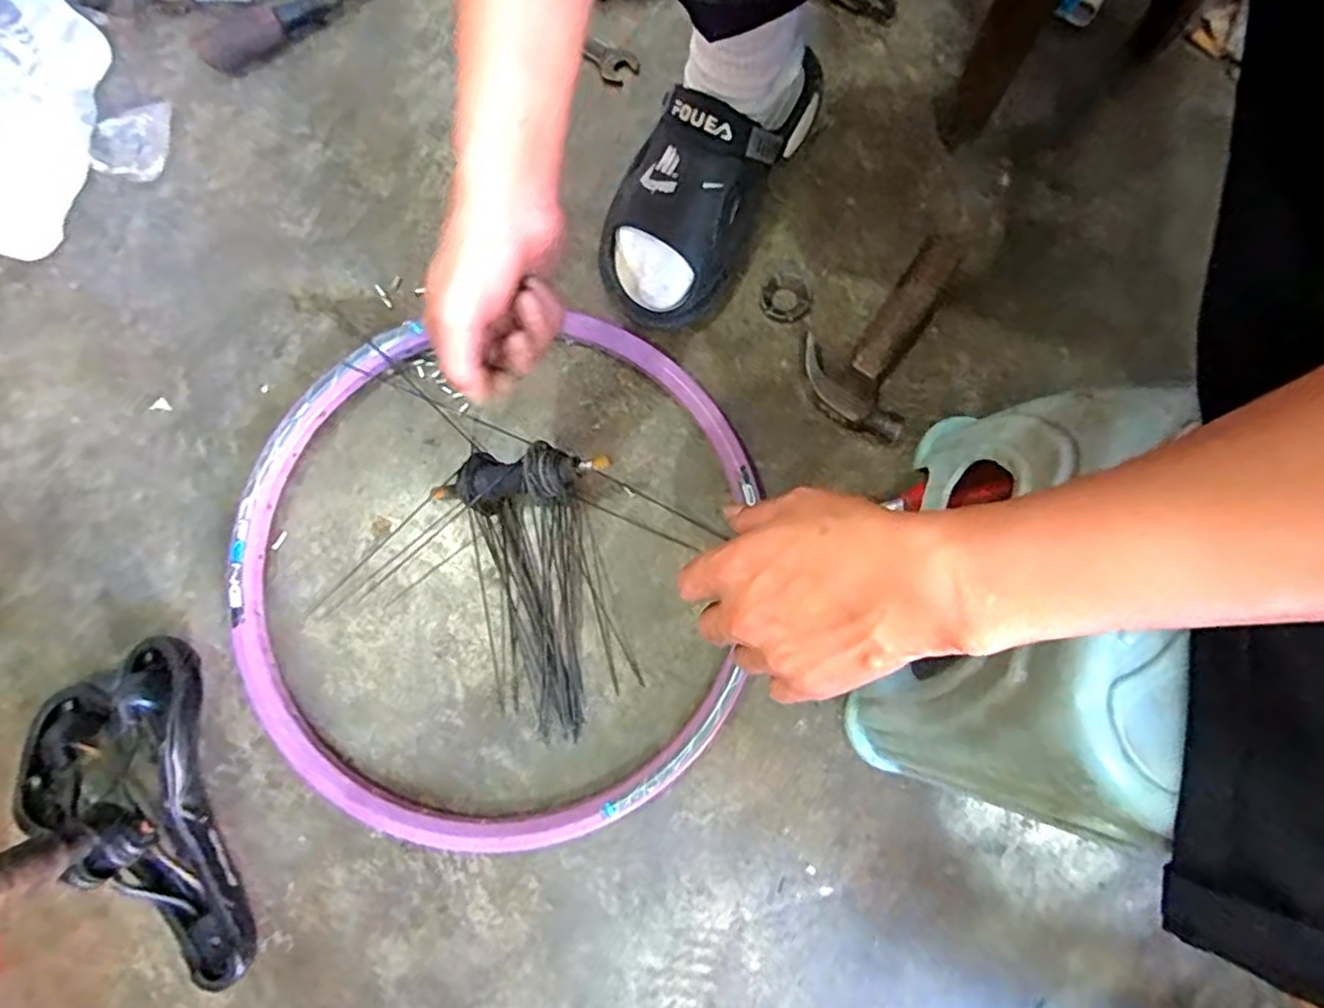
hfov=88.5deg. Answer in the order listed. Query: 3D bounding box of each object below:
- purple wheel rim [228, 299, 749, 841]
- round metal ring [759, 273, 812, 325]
[{"bbox_3d":[-0.135,0.048,0.533,0.398,0.030,0.411,0,79,1],"label":"purple wheel rim"},{"bbox_3d":[0.103,-0.171,0.565,0.040,0.007,0.042,0,79,1],"label":"round metal ring"}]

